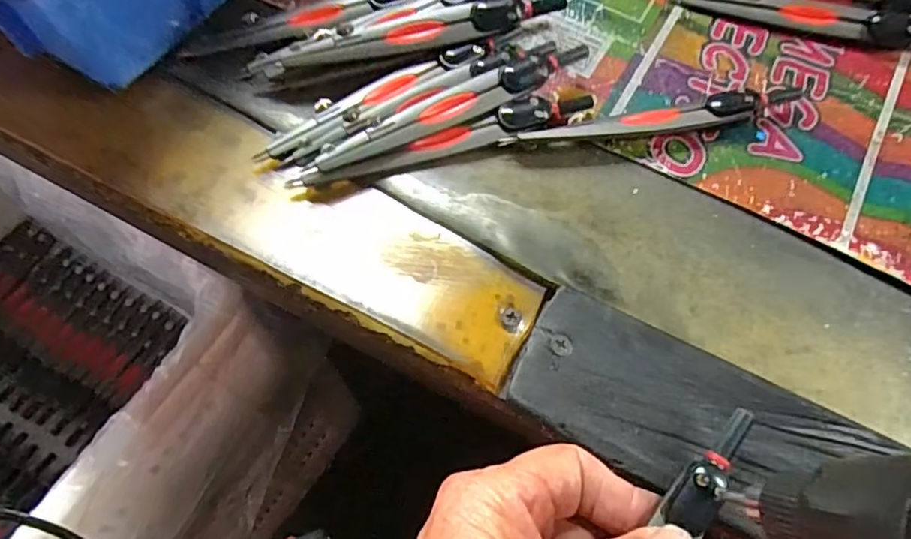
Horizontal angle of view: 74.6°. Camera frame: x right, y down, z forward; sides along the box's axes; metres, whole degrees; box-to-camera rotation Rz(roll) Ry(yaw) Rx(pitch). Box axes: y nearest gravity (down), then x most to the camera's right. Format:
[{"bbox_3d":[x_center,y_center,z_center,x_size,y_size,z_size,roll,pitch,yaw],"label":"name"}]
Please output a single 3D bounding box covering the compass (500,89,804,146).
[{"bbox_3d":[0.083,-0.062,0.254,0.124,0.013,0.013,-10,64,-5],"label":"compass"}]

